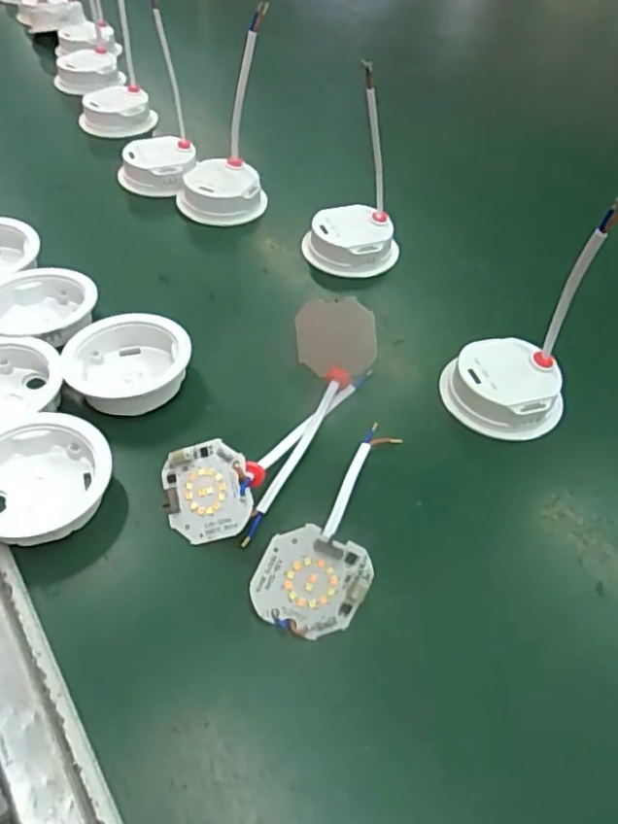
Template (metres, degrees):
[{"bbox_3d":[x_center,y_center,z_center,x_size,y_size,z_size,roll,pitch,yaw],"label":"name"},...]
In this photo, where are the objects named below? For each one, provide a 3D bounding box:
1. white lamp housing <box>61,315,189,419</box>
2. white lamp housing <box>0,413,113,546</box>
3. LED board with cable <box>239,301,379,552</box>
[{"bbox_3d":[-0.107,-0.030,0.378,0.070,0.024,0.058,-12,47,-14],"label":"white lamp housing"},{"bbox_3d":[-0.138,0.032,0.322,0.071,0.026,0.062,-10,47,-13],"label":"white lamp housing"},{"bbox_3d":[-0.002,-0.001,0.351,0.050,0.047,0.153,14,46,11],"label":"LED board with cable"}]

